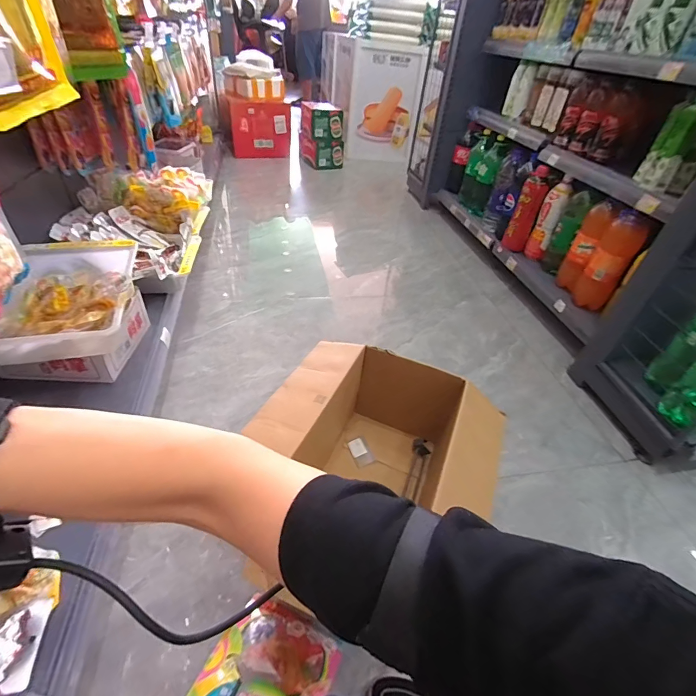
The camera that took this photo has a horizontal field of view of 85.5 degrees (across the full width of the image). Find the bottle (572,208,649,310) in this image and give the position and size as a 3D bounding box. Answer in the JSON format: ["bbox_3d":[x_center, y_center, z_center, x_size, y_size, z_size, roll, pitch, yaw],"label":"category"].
[{"bbox_3d":[0.829,-0.265,1.203,0.104,0.330,0.119,29,45,23],"label":"bottle"}]

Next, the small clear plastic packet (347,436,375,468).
[{"bbox_3d":[0.031,0.240,0.869,0.046,0.013,0.065,-25,80,0],"label":"small clear plastic packet"}]

